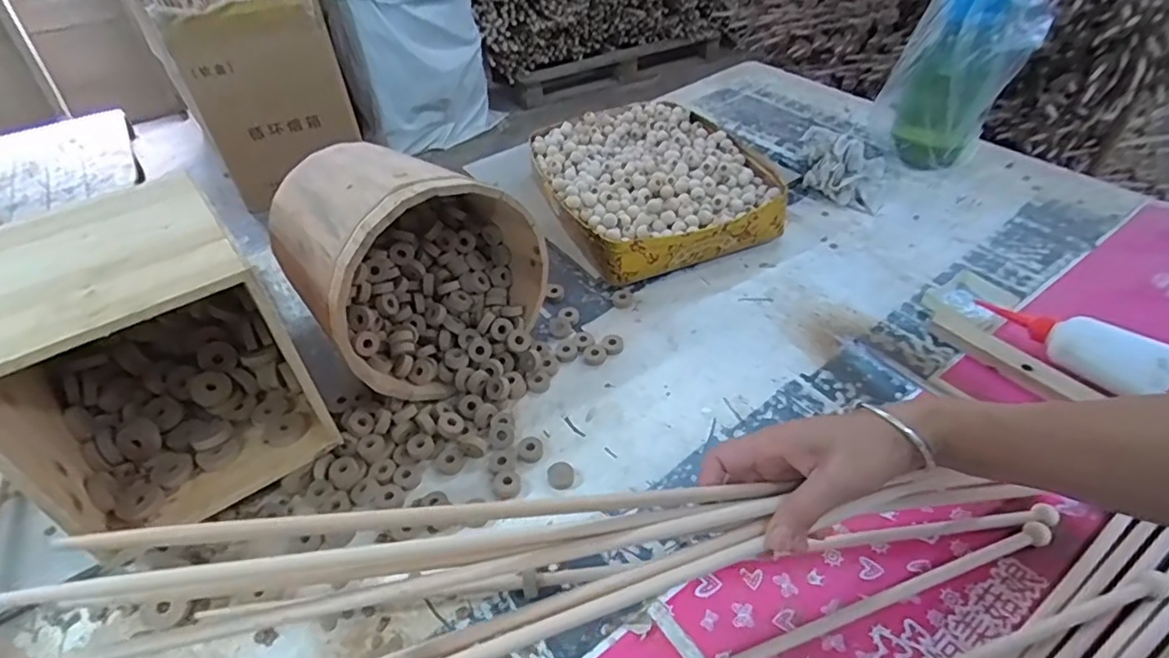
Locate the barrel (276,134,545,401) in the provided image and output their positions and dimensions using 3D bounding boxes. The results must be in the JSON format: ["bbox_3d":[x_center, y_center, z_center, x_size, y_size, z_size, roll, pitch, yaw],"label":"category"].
[{"bbox_3d":[-0.199,-0.083,0.655,0.223,0.229,0.234,-31,50,-26],"label":"barrel"}]

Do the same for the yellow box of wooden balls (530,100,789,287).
[{"bbox_3d":[0.095,-0.218,0.882,0.299,0.080,0.364,-15,45,-12],"label":"yellow box of wooden balls"}]

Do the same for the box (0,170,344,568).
[{"bbox_3d":[-0.399,0.003,0.543,0.193,0.199,0.280,-28,49,-24],"label":"box"}]

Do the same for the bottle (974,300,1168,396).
[{"bbox_3d":[0.508,0.010,0.620,0.054,0.052,0.182,-21,33,-18],"label":"bottle"}]

